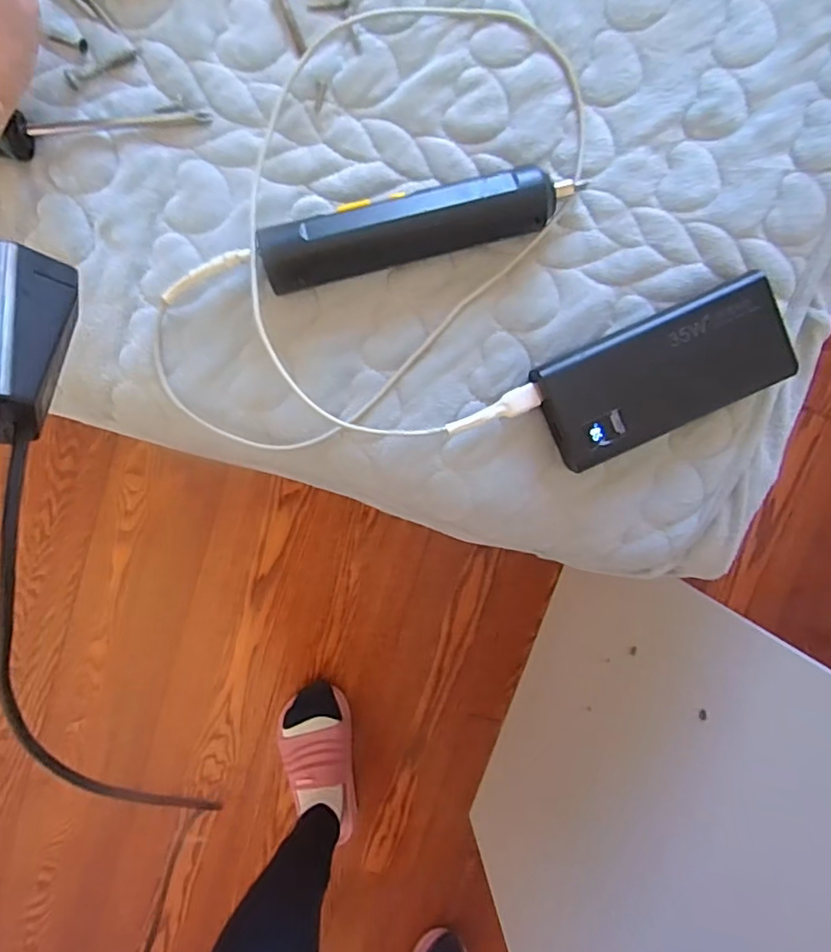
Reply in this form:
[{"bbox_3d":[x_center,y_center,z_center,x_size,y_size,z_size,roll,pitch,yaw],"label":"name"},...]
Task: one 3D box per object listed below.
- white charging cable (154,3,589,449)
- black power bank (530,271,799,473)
[{"bbox_3d":[-0.023,-0.136,0.326,0.223,0.032,0.262,8,99,-9],"label":"white charging cable"},{"bbox_3d":[0.144,-0.060,0.349,0.139,0.027,0.068,-25,103,-3],"label":"black power bank"}]

